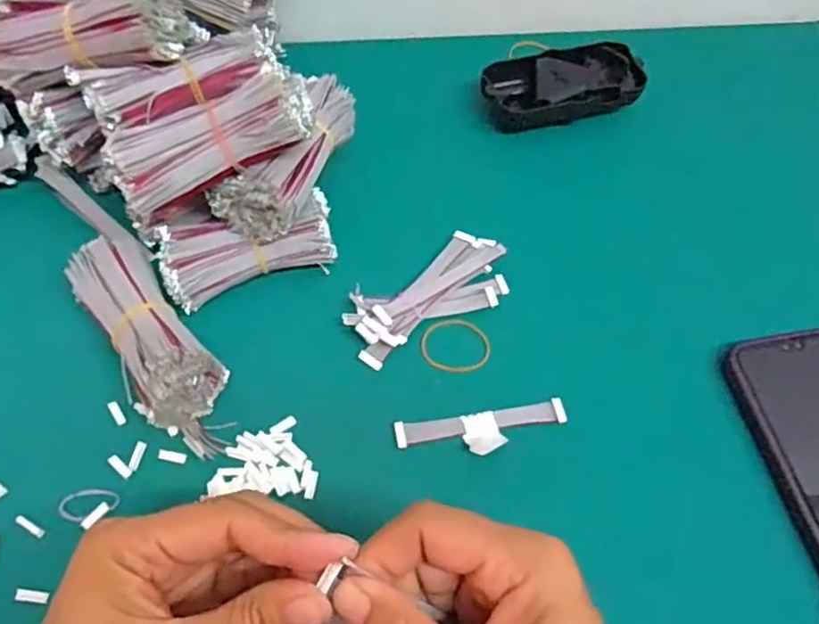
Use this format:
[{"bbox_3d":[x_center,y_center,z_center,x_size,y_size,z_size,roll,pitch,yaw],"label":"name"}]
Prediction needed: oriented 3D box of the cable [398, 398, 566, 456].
[{"bbox_3d":[0.038,0.062,0.339,0.088,0.011,0.024,-7,59,-6],"label":"cable"}]

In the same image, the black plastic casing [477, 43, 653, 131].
[{"bbox_3d":[0.107,-0.159,0.466,0.108,0.029,0.047,-8,59,-7],"label":"black plastic casing"}]

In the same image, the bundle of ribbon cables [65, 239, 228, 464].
[{"bbox_3d":[-0.133,0.015,0.341,0.041,0.036,0.125,-33,65,-20],"label":"bundle of ribbon cables"}]

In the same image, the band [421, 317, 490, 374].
[{"bbox_3d":[0.026,0.019,0.368,0.037,0.005,0.032,15,63,7],"label":"band"}]

